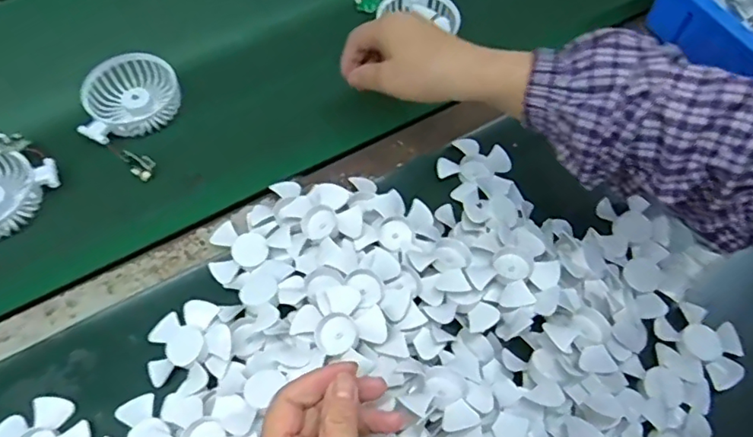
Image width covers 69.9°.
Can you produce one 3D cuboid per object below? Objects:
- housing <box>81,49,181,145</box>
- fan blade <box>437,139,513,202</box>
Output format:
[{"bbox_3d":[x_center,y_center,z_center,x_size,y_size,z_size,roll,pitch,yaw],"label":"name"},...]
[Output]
[{"bbox_3d":[-0.251,-0.123,0.545,0.100,0.029,0.080,-31,65,-17],"label":"housing"},{"bbox_3d":[0.093,-0.046,0.514,0.067,0.022,0.067,0,61,-1],"label":"fan blade"}]

